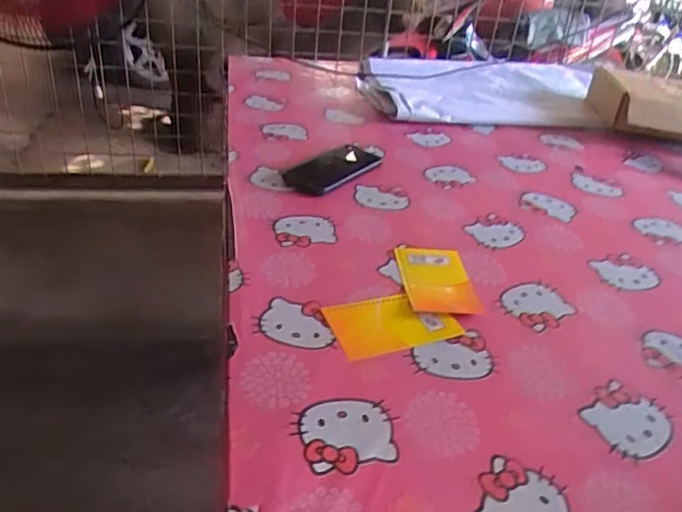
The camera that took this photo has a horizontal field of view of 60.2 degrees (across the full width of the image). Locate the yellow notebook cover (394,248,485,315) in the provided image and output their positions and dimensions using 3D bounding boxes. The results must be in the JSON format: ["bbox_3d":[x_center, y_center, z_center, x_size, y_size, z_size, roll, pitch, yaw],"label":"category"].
[{"bbox_3d":[0.110,0.027,0.673,0.077,0.006,0.122,1,34,-8],"label":"yellow notebook cover"}]

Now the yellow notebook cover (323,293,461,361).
[{"bbox_3d":[0.052,0.071,0.613,0.124,0.013,0.079,-8,36,-20],"label":"yellow notebook cover"}]

